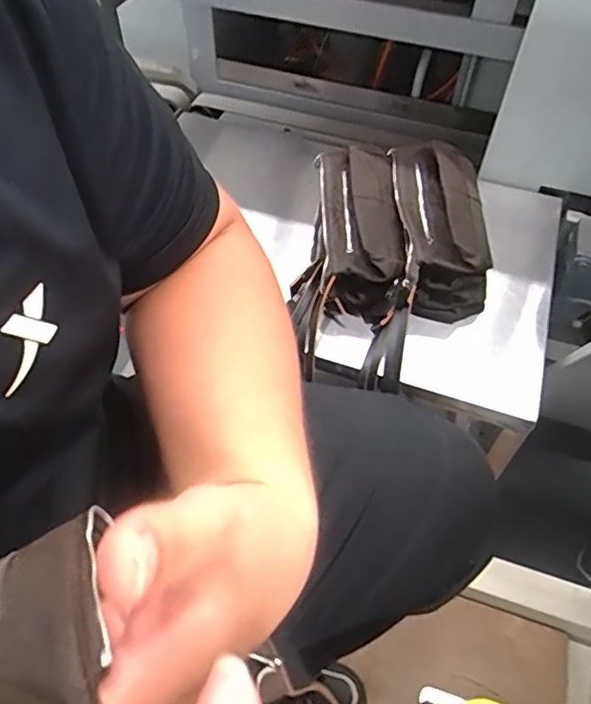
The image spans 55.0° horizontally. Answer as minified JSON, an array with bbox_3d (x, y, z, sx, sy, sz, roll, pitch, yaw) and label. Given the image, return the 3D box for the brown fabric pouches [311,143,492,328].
[{"bbox_3d":[0.146,-0.173,0.801,0.228,0.096,0.272,0,53,-1],"label":"brown fabric pouches"}]

